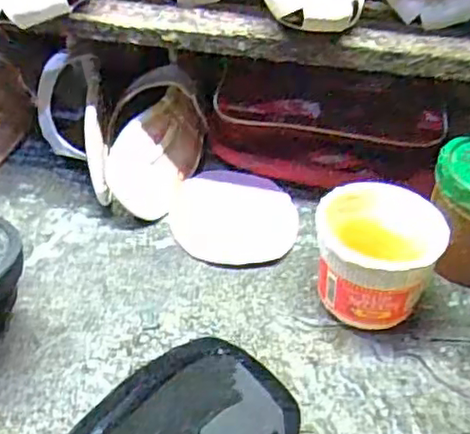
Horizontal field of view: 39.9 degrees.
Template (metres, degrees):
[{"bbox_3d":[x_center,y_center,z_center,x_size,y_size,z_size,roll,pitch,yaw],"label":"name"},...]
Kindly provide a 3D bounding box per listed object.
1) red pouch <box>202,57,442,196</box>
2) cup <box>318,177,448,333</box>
[{"bbox_3d":[0.090,-0.085,0.630,0.228,0.072,0.114,5,43,-2],"label":"red pouch"},{"bbox_3d":[0.102,0.034,0.495,0.091,0.089,0.082,27,46,21],"label":"cup"}]

